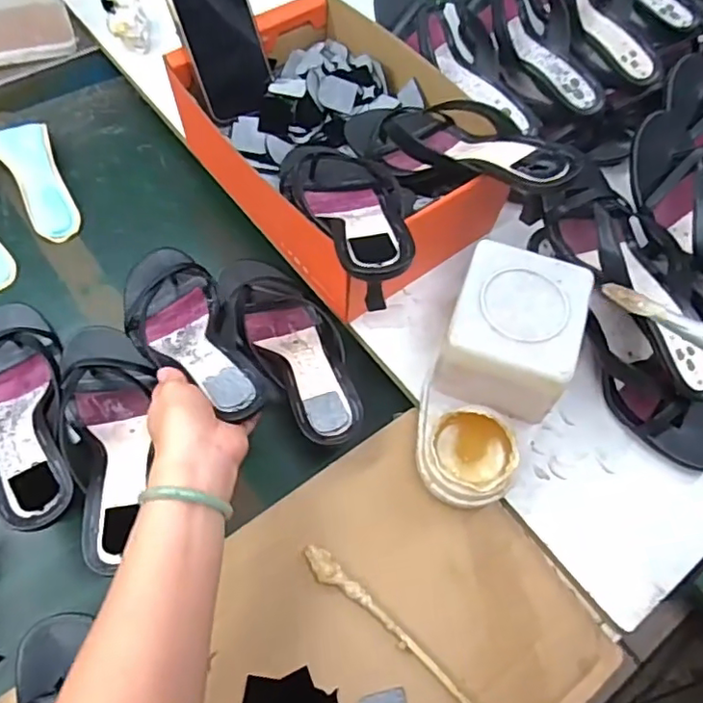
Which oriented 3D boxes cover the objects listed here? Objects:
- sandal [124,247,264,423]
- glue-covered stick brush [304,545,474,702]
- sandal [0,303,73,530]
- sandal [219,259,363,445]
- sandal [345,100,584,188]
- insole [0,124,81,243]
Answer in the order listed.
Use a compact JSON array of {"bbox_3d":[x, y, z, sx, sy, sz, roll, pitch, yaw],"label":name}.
[{"bbox_3d":[-0.147,-0.018,0.532,0.090,0.042,0.231,-28,47,-16],"label":"sandal"},{"bbox_3d":[0.039,0.216,0.433,0.199,0.013,0.017,40,67,17],"label":"glue-covered stick brush"},{"bbox_3d":[-0.287,0.045,0.503,0.090,0.042,0.241,-24,52,-15],"label":"sandal"},{"bbox_3d":[-0.056,-0.015,0.548,0.085,0.060,0.234,-23,51,-14],"label":"sandal"},{"bbox_3d":[0.091,-0.188,0.530,0.247,0.048,0.095,29,62,38],"label":"sandal"},{"bbox_3d":[-0.351,-0.188,0.651,0.069,0.023,0.163,-26,66,-16],"label":"insole"}]

